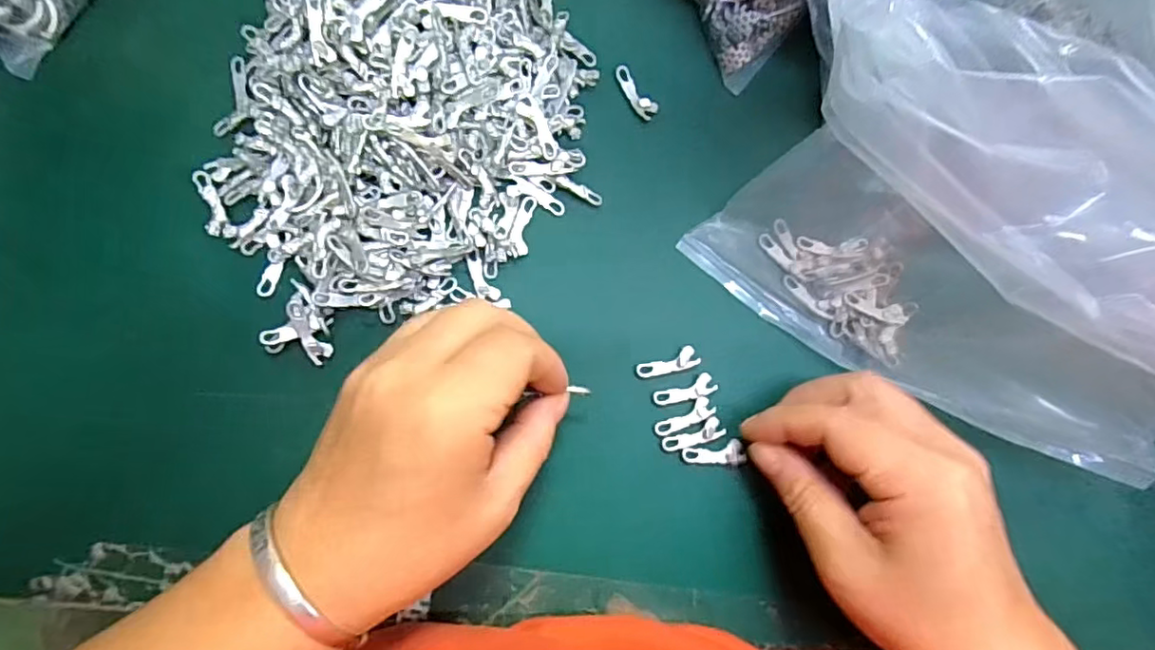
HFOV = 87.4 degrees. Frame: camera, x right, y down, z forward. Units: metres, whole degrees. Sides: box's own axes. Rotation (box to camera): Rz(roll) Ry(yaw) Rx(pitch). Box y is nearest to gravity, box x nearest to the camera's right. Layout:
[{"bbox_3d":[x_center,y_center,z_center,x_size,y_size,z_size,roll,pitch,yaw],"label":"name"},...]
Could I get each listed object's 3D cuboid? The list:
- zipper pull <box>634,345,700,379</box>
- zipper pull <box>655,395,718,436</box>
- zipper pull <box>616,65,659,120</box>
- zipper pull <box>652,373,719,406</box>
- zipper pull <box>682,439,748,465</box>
[{"bbox_3d":[0.041,0.017,0.272,0.029,0.004,0.010,-16,86,-6],"label":"zipper pull"},{"bbox_3d":[0.048,0.041,0.270,0.028,0.004,0.009,-25,87,-7],"label":"zipper pull"},{"bbox_3d":[0.027,-0.110,0.286,0.010,0.006,0.028,-37,88,-7],"label":"zipper pull"},{"bbox_3d":[0.049,0.030,0.271,0.028,0.004,0.010,-16,86,-6],"label":"zipper pull"},{"bbox_3d":[0.061,0.057,0.270,0.027,0.004,0.010,-3,85,2],"label":"zipper pull"}]

